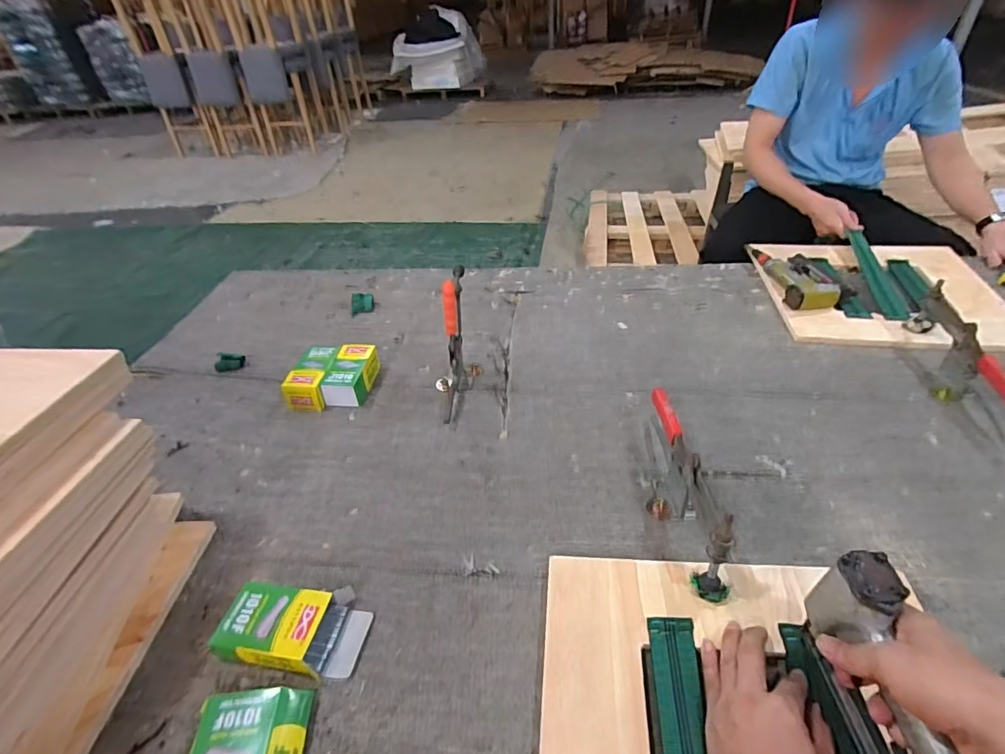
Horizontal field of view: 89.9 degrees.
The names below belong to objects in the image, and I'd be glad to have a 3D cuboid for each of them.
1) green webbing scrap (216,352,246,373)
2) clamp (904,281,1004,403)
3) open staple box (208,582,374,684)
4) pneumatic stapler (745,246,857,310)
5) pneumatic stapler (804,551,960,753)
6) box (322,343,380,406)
[{"bbox_3d":[-0.537,-0.030,0.990,0.054,0.035,0.025,-13,39,-12],"label":"green webbing scrap"},{"bbox_3d":[0.752,-0.035,0.834,0.050,0.104,0.307,4,39,9],"label":"clamp"},{"bbox_3d":[-0.232,0.280,0.564,0.157,0.034,0.092,4,39,9],"label":"open staple box"},{"bbox_3d":[0.654,-0.216,1.104,0.137,0.065,0.252,0,38,4],"label":"pneumatic stapler"},{"bbox_3d":[0.322,0.284,0.401,0.040,0.113,0.255,-4,54,-1],"label":"pneumatic stapler"},{"bbox_3d":[-0.273,-0.004,0.919,0.070,0.053,0.131,4,39,8],"label":"box"}]

